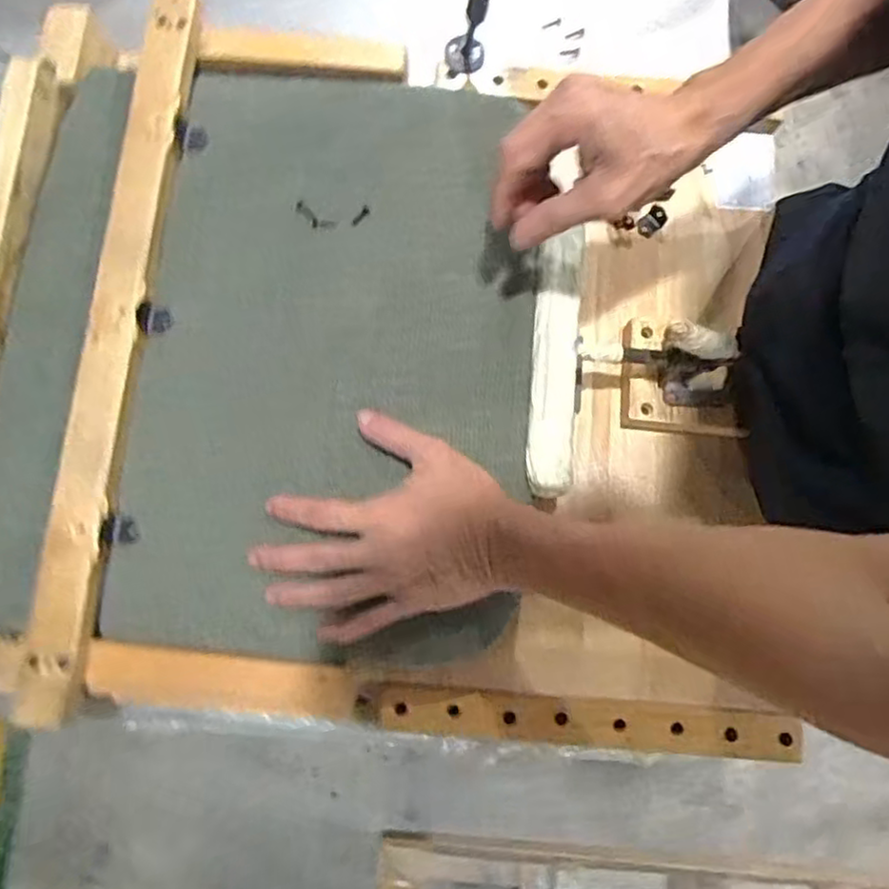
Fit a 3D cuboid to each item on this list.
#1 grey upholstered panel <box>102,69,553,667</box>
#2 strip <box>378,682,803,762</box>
[{"bbox_3d":[-0.074,-0.076,0.480,0.269,0.029,0.436,5,78,0],"label":"grey upholstered panel"},{"bbox_3d":[0.102,0.198,0.476,0.292,0.008,0.037,4,54,0],"label":"strip"}]

